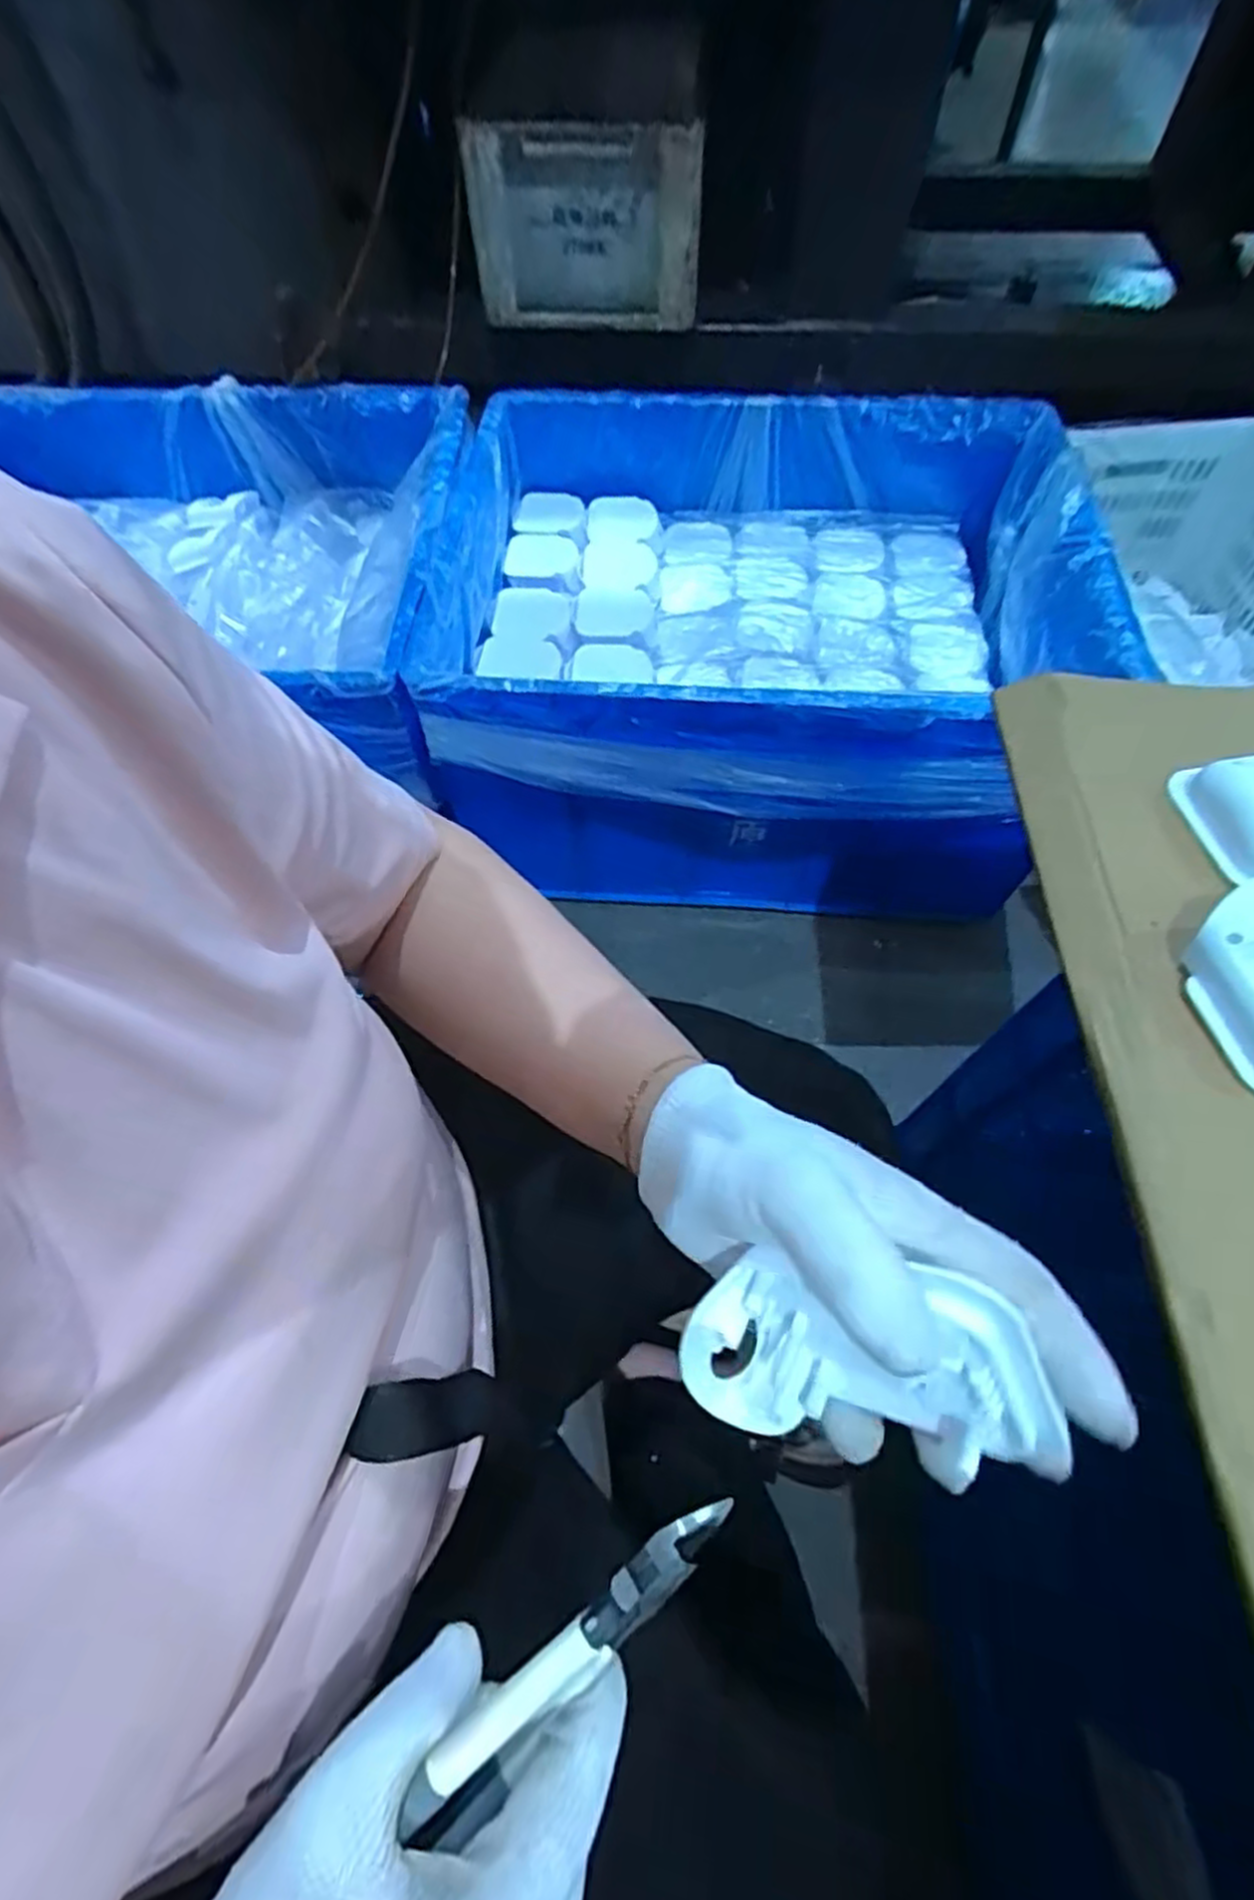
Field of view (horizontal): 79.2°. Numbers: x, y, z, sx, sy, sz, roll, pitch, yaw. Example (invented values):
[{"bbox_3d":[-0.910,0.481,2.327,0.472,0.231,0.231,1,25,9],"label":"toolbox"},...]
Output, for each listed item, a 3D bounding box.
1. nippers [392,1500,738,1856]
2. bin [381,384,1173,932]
[{"bbox_3d":[-0.012,0.203,0.220,0.107,0.012,0.017,-31,65,-22],"label":"nippers"},{"bbox_3d":[0.151,-0.357,0.980,0.699,0.376,0.553,7,62,6],"label":"bin"}]

